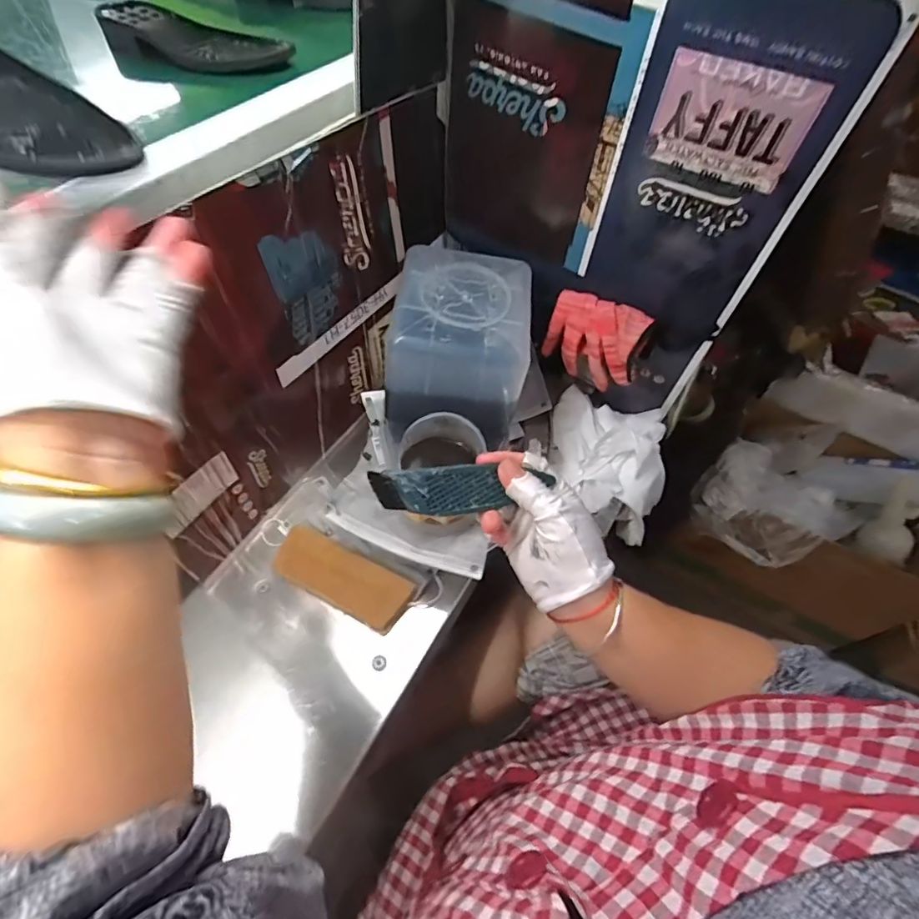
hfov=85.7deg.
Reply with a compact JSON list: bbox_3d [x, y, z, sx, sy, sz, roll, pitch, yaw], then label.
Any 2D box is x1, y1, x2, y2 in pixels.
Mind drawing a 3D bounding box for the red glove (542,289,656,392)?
[{"bbox_3d":[0.147,-0.129,0.537,0.105,0.082,0.044,39,61,23],"label":"red glove"}]

